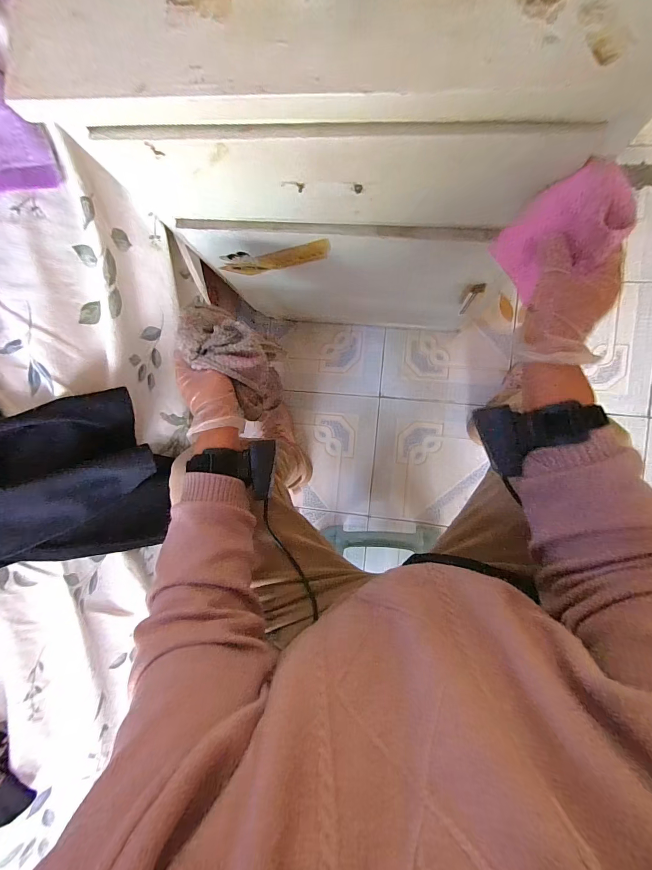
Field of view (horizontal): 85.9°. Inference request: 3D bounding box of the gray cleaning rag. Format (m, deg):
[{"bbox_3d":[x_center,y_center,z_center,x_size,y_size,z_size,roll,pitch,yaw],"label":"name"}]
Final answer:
[{"bbox_3d":[-0.117,-0.093,0.442,0.129,0.097,0.087,35,91,4],"label":"gray cleaning rag"}]

